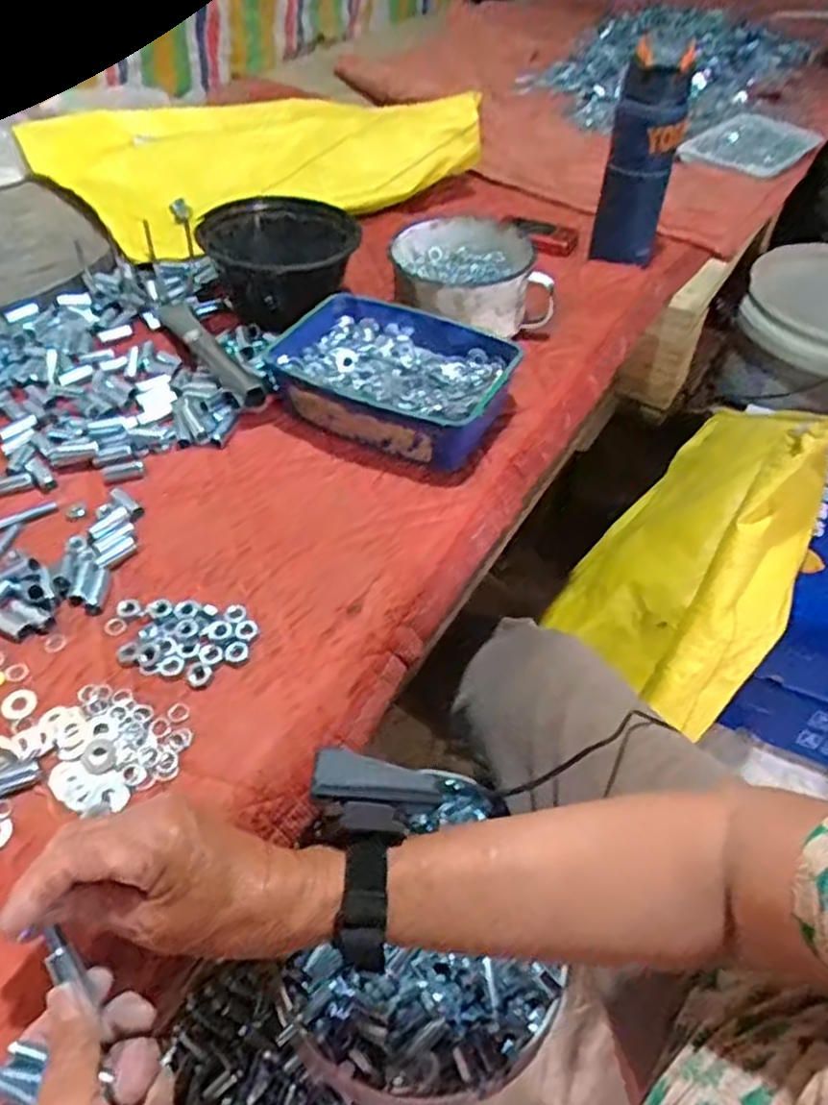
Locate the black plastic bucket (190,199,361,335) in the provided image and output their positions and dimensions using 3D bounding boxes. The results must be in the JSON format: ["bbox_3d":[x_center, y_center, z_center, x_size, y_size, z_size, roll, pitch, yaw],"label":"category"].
[{"bbox_3d":[-0.140,-0.308,0.792,0.129,0.077,0.138,2,49,-2],"label":"black plastic bucket"}]

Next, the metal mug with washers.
[{"bbox_3d":[0.051,-0.281,0.787,0.145,0.077,0.145,-10,49,-14],"label":"metal mug with washers"}]

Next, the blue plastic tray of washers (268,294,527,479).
[{"bbox_3d":[-0.024,-0.159,0.690,0.215,0.064,0.146,22,52,15],"label":"blue plastic tray of washers"}]

